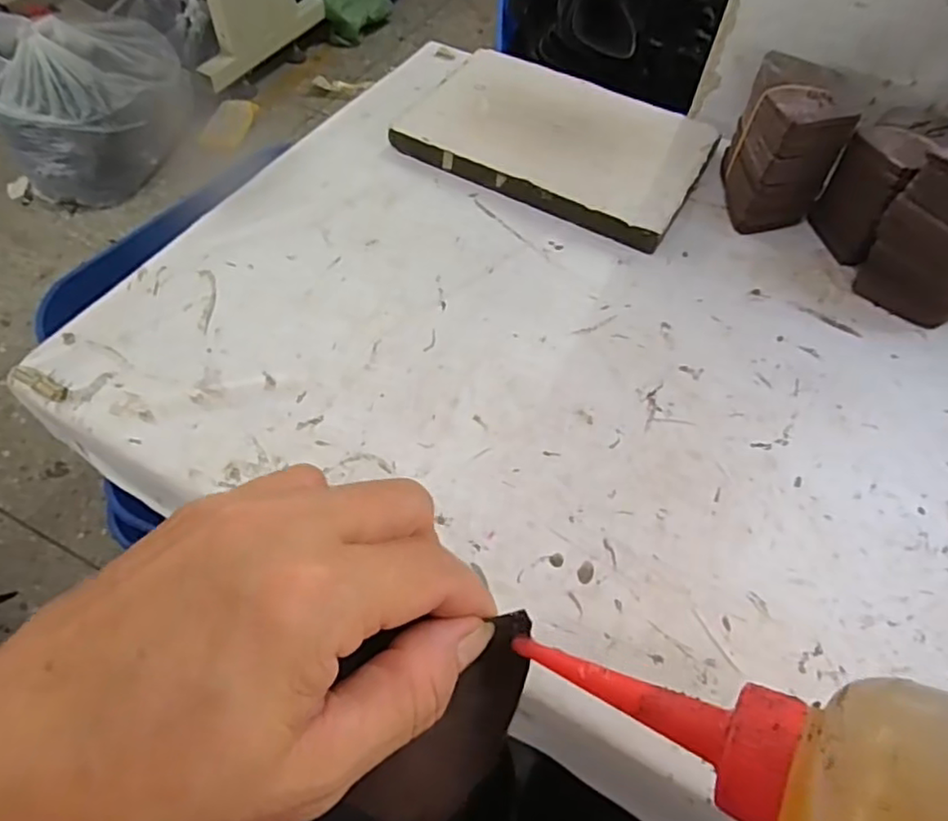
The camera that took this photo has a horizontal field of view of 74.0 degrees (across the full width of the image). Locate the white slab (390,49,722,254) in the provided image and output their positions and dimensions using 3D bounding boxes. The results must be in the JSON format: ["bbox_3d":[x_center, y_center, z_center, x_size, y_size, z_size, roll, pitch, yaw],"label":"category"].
[{"bbox_3d":[0.089,-0.285,0.666,0.295,0.028,0.200,27,59,14],"label":"white slab"}]

